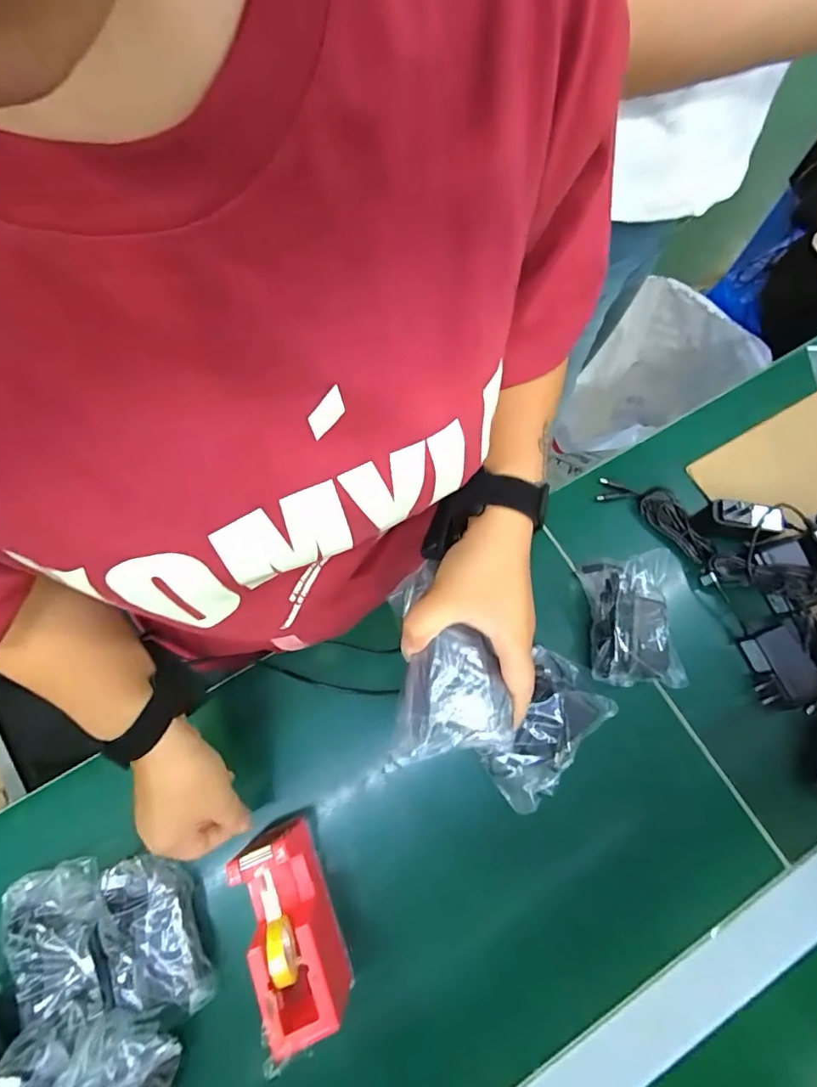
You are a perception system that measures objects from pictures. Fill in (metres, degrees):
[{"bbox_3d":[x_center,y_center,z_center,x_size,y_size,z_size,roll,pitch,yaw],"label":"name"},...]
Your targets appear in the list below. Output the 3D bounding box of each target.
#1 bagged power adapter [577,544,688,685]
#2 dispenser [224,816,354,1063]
[{"bbox_3d":[0.221,0.069,0.502,0.089,0.034,0.130,0,73,-2],"label":"bagged power adapter"},{"bbox_3d":[-0.092,0.297,0.404,0.057,0.077,0.127,-25,75,-9],"label":"dispenser"}]

